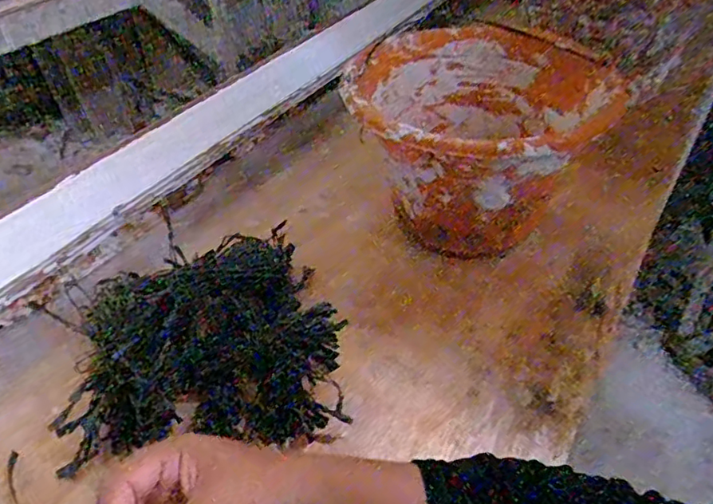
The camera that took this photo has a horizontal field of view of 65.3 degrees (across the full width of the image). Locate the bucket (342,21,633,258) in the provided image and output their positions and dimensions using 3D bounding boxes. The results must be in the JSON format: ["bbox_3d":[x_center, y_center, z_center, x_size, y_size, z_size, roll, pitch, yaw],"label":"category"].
[{"bbox_3d":[0.109,-0.113,0.572,0.241,0.149,0.230,28,49,27],"label":"bucket"}]

